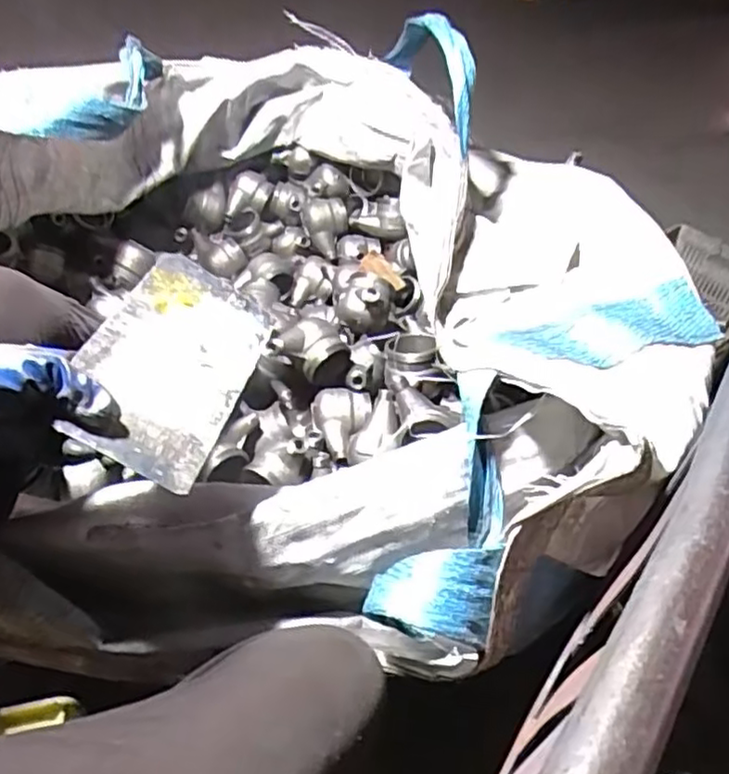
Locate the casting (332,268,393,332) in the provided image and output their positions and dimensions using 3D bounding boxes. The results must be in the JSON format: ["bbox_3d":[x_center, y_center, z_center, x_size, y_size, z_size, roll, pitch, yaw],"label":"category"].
[{"bbox_3d":[-0.007,-0.139,1.025,0.097,0.099,0.068,8,42,-1],"label":"casting"}]

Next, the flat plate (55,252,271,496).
[{"bbox_3d":[-0.150,-0.022,0.535,0.116,0.008,0.218,32,42,-13],"label":"flat plate"}]

